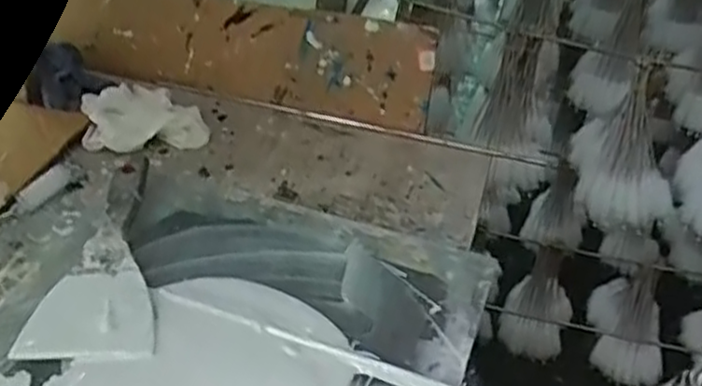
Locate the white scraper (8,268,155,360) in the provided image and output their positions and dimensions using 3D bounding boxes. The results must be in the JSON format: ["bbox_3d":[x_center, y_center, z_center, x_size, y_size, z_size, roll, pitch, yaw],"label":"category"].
[{"bbox_3d":[-0.191,0.090,0.535,0.093,0.004,0.076,-4,46,-5],"label":"white scraper"}]

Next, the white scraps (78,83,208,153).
[{"bbox_3d":[-0.210,-0.077,0.739,0.113,0.031,0.093,-11,41,-21],"label":"white scraps"}]

